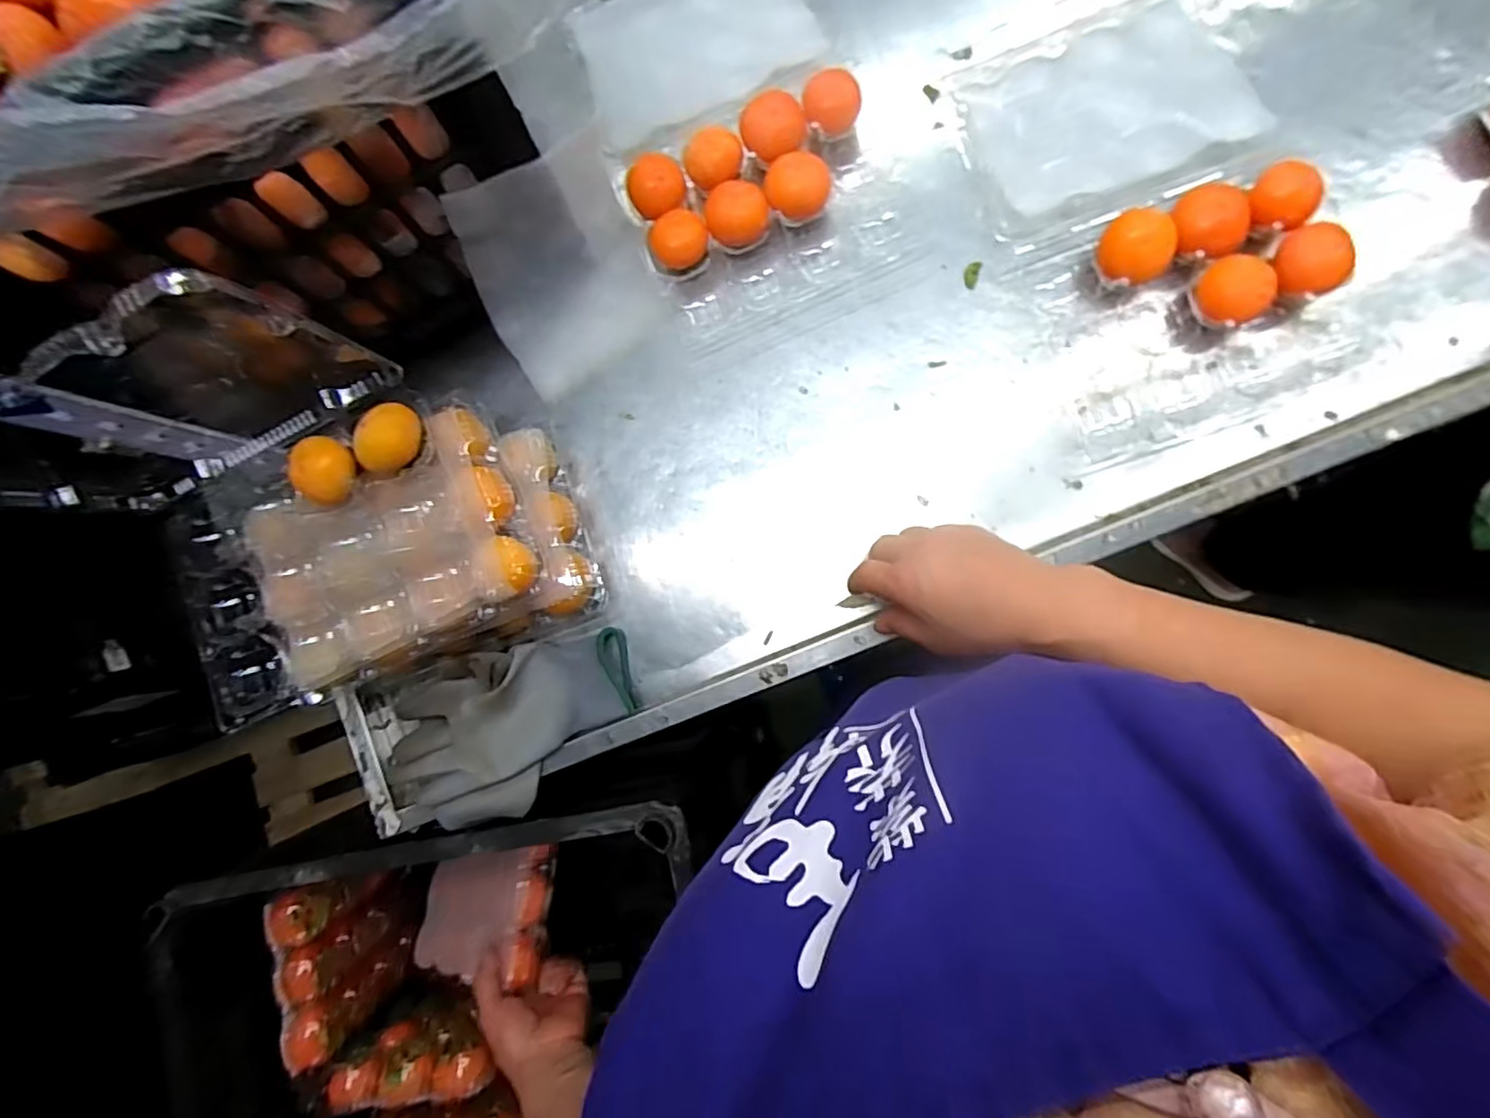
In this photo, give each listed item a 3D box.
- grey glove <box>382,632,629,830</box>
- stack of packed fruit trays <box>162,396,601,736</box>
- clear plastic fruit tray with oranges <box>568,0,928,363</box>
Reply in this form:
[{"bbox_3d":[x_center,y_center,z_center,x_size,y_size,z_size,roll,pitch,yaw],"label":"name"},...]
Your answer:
[{"bbox_3d":[-0.196,0.140,0.519,0.224,0.043,0.124,-26,84,6],"label":"grey glove"},{"bbox_3d":[-0.268,-0.003,0.491,0.263,0.115,0.189,-21,85,7],"label":"stack of packed fruit trays"},{"bbox_3d":[-0.013,-0.365,0.532,0.205,0.042,0.342,-21,85,7],"label":"clear plastic fruit tray with oranges"}]

